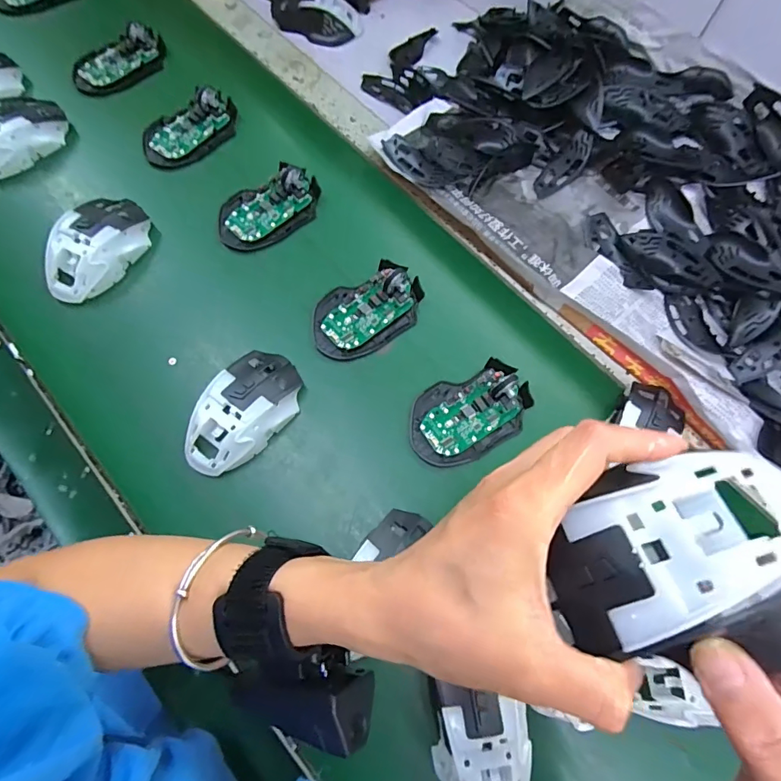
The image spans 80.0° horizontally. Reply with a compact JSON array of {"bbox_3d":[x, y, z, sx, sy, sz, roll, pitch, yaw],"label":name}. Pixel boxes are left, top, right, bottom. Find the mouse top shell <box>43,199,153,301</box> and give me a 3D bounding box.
[{"bbox_3d":[-0.286,-0.140,0.452,0.067,0.038,0.118,29,72,10],"label":"mouse top shell"}]

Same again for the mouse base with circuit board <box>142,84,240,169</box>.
[{"bbox_3d":[-0.225,-0.297,0.521,0.114,0.027,0.054,-36,74,-12],"label":"mouse base with circuit board"}]

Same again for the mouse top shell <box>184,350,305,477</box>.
[{"bbox_3d":[-0.127,0.017,0.397,0.061,0.035,0.116,33,73,11],"label":"mouse top shell"}]

